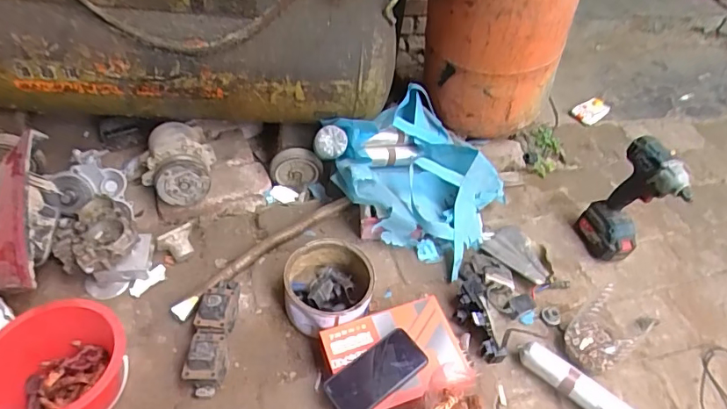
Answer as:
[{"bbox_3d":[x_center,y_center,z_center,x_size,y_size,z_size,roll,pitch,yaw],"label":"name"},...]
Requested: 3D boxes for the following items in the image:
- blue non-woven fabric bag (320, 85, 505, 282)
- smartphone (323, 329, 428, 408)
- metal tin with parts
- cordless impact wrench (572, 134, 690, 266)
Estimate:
[{"bbox_3d":[0.127,-0.083,1.076,0.349,0.162,0.365,25,50,16],"label":"blue non-woven fabric bag"},{"bbox_3d":[0.021,0.259,0.762,0.162,0.013,0.081,-26,56,-26],"label":"smartphone"},{"bbox_3d":[-0.060,0.149,0.873,0.149,0.079,0.158,3,48,-3],"label":"metal tin with parts"},{"bbox_3d":[0.526,-0.001,0.988,0.099,0.248,0.130,1,48,-5],"label":"cordless impact wrench"}]

